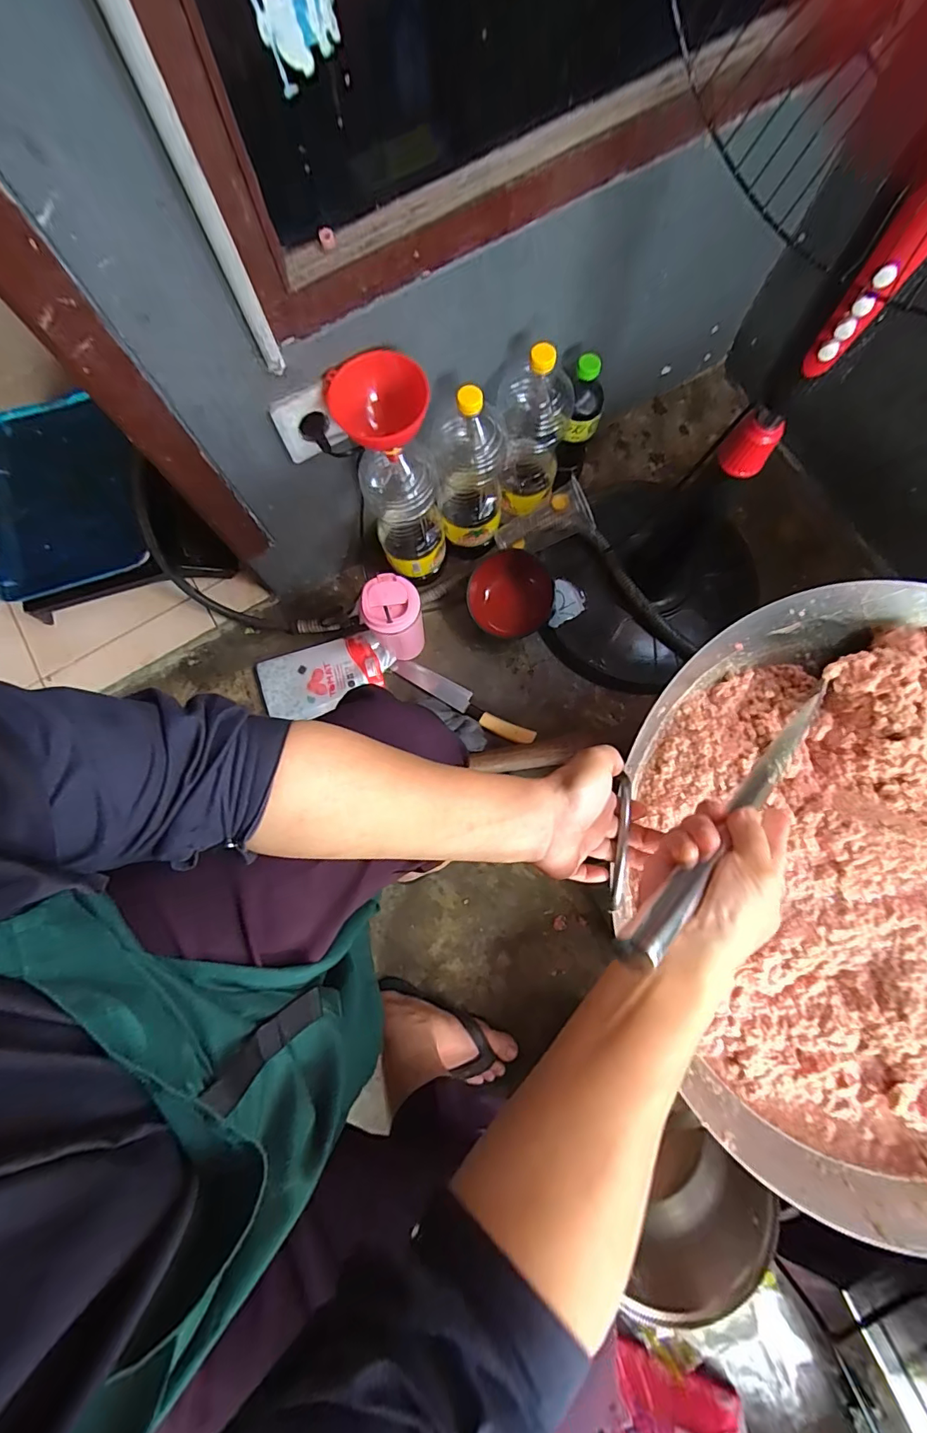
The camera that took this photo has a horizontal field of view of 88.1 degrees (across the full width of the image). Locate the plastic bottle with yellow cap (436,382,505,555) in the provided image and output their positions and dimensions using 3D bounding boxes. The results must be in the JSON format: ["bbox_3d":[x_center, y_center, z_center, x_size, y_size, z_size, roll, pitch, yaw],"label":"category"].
[{"bbox_3d":[0.009,-0.358,0.715,0.096,0.286,0.097,2,79,2],"label":"plastic bottle with yellow cap"}]

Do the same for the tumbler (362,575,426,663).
[{"bbox_3d":[-0.102,-0.144,0.757,0.079,0.182,0.075,0,79,1],"label":"tumbler"}]

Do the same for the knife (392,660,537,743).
[{"bbox_3d":[0.001,-0.025,0.813,0.260,0.017,0.041,32,82,7],"label":"knife"}]

